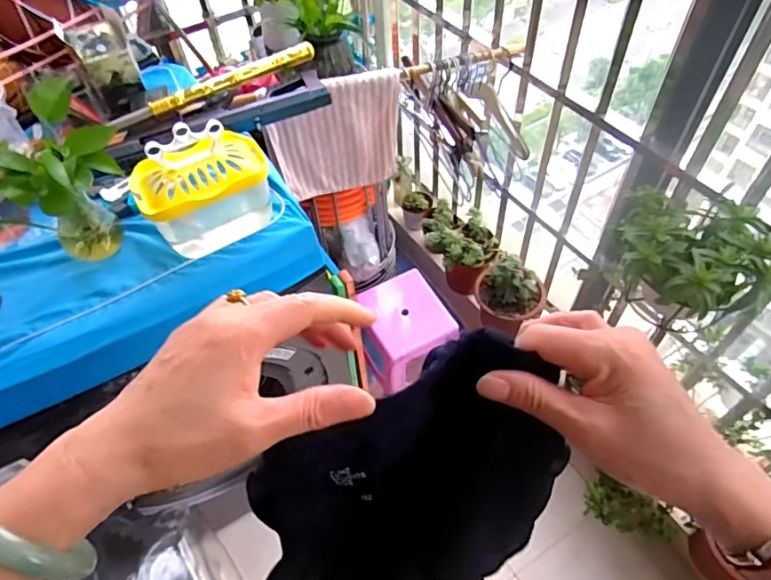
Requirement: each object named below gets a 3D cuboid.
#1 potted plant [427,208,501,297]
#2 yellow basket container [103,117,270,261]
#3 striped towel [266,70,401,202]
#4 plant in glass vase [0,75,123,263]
[{"bbox_3d":[0.234,-0.091,1.566,0.171,0.220,0.156,-27,57,-15],"label":"potted plant"},{"bbox_3d":[-0.261,-0.151,0.748,0.177,0.159,0.114,-24,56,-14],"label":"yellow basket container"},{"bbox_3d":[-0.102,-0.323,1.139,0.273,0.275,0.027,-17,55,-9],"label":"striped towel"},{"bbox_3d":[-0.441,-0.147,0.724,0.145,0.225,0.141,8,55,9],"label":"plant in glass vase"}]

